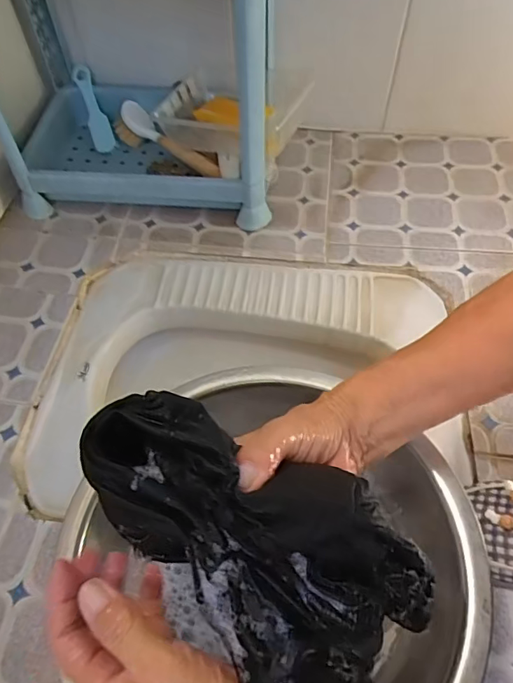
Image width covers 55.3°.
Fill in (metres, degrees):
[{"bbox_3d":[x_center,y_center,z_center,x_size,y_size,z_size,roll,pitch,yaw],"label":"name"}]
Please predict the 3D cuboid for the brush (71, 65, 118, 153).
[{"bbox_3d":[-0.278,-0.396,0.837,0.035,0.015,0.150,-19,90,-11],"label":"brush"}]

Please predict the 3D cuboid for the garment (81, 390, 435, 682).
[{"bbox_3d":[0.002,0.113,0.278,0.222,0.052,0.113,40,64,-3],"label":"garment"}]

